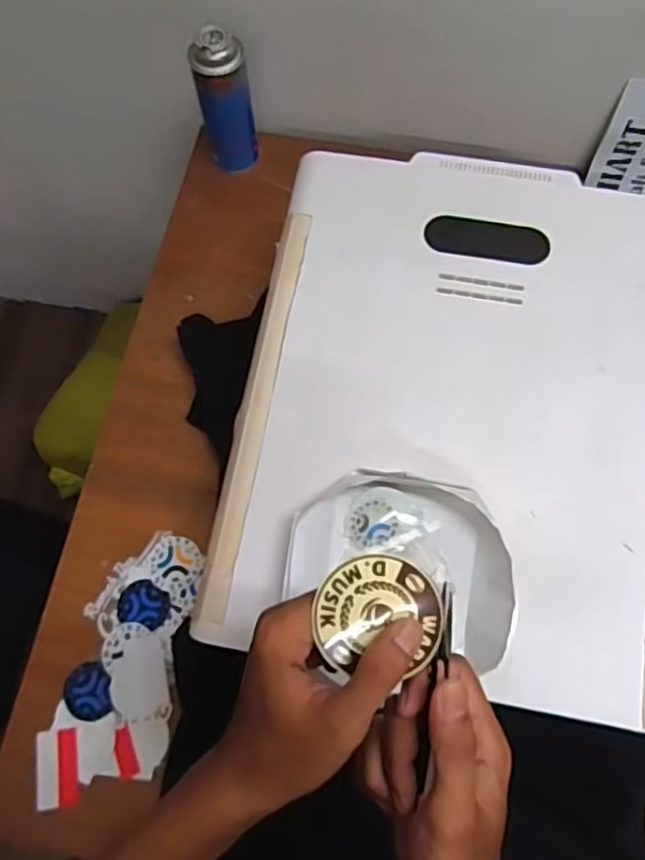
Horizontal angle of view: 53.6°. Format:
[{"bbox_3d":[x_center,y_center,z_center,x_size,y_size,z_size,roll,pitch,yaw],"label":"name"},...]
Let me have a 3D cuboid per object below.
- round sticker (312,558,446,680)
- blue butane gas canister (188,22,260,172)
[{"bbox_3d":[0.030,0.096,0.330,0.063,0.005,0.058,0,88,0],"label":"round sticker"},{"bbox_3d":[-0.122,-0.412,0.812,0.063,0.177,0.060,0,73,1],"label":"blue butane gas canister"}]

